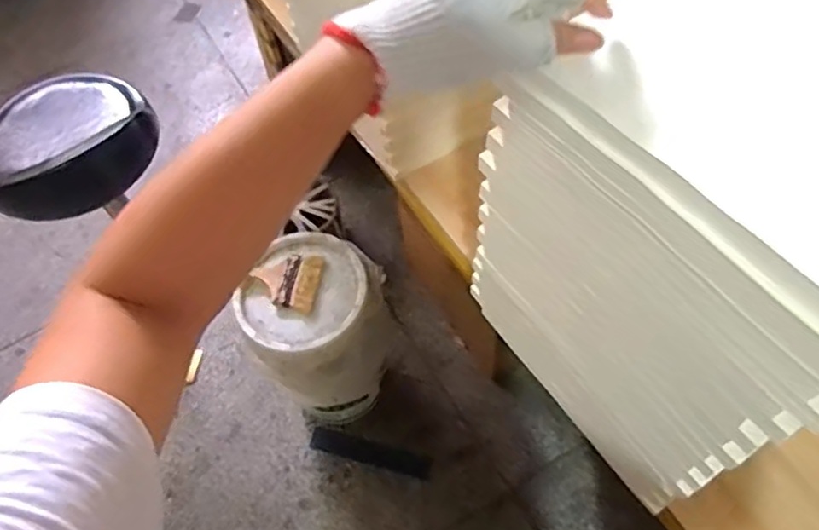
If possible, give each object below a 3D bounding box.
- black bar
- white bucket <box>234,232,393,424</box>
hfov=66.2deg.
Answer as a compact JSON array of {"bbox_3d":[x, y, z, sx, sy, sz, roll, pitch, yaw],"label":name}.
[{"bbox_3d":[-0.089,0.429,1.431,0.281,0.017,0.051,12,63,11],"label":"black bar"},{"bbox_3d":[-0.167,0.154,1.312,0.253,0.435,0.235,-2,60,3],"label":"white bucket"}]

